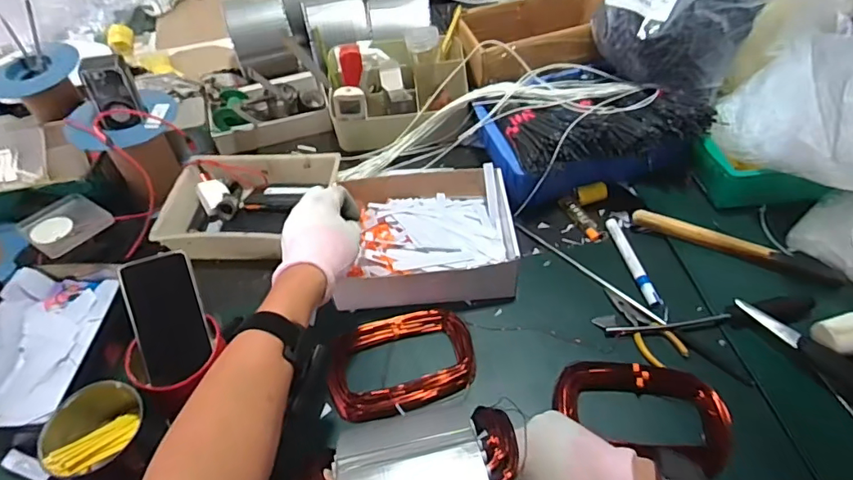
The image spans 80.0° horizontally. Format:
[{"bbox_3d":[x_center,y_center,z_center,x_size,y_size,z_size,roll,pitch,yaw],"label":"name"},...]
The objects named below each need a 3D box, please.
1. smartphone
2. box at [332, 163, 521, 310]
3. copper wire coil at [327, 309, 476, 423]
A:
[{"bbox_3d":[-0.299,0.090,0.589,0.078,0.005,0.144,-16,92,-10],"label":"smartphone"},{"bbox_3d":[-0.003,-0.008,0.703,0.242,0.061,0.189,-4,51,1],"label":"box"},{"bbox_3d":[-0.030,0.145,0.604,0.172,0.024,0.119,-17,52,-10],"label":"copper wire coil"}]

